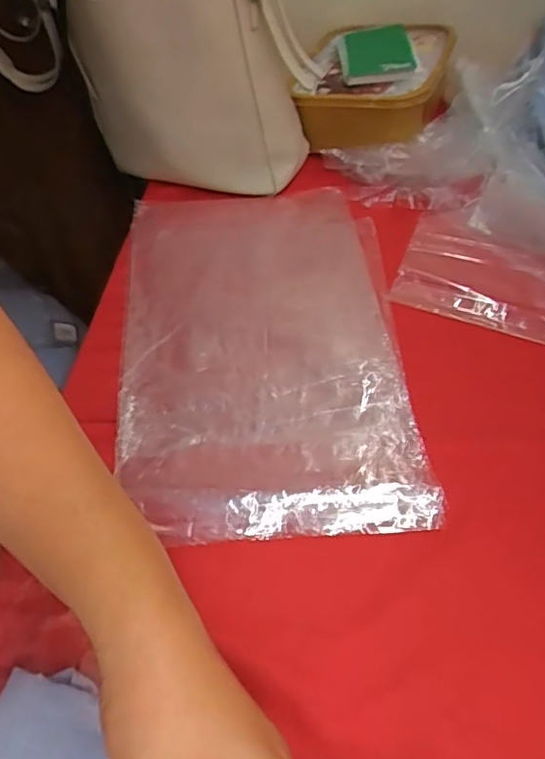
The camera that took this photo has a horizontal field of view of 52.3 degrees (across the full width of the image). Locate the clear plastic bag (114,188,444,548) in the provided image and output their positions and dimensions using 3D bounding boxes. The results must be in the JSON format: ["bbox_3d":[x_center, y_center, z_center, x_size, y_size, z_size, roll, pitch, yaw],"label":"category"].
[{"bbox_3d":[-0.011,-0.051,0.503,0.237,0.013,0.401,-4,50,-1],"label":"clear plastic bag"}]

